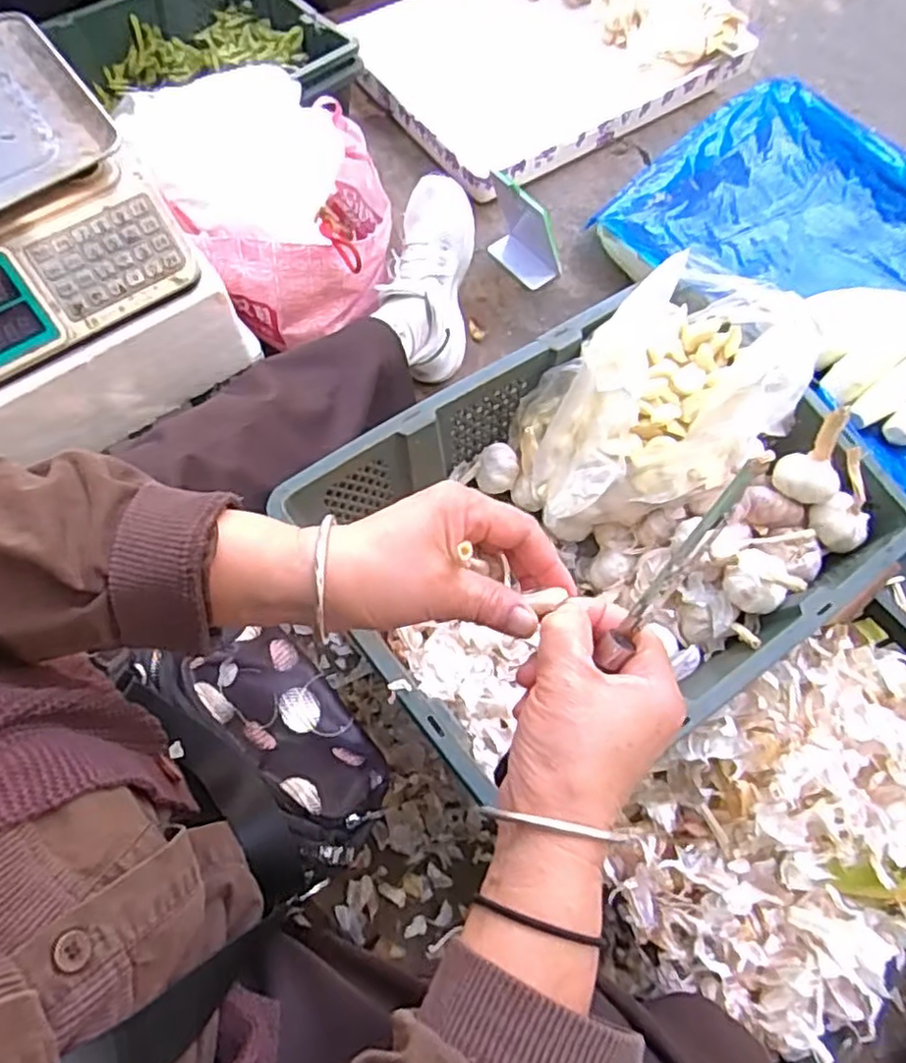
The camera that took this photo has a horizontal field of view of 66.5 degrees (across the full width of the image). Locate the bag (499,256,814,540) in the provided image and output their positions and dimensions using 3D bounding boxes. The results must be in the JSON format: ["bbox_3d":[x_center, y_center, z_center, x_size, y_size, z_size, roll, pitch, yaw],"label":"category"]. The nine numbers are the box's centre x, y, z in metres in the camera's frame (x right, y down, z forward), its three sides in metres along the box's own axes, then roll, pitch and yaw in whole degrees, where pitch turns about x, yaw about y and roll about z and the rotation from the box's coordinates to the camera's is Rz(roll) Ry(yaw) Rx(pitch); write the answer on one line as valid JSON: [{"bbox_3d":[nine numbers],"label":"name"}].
[{"bbox_3d":[0.184,-0.118,0.633,0.230,0.148,0.173,-25,68,-10],"label":"bag"}]

